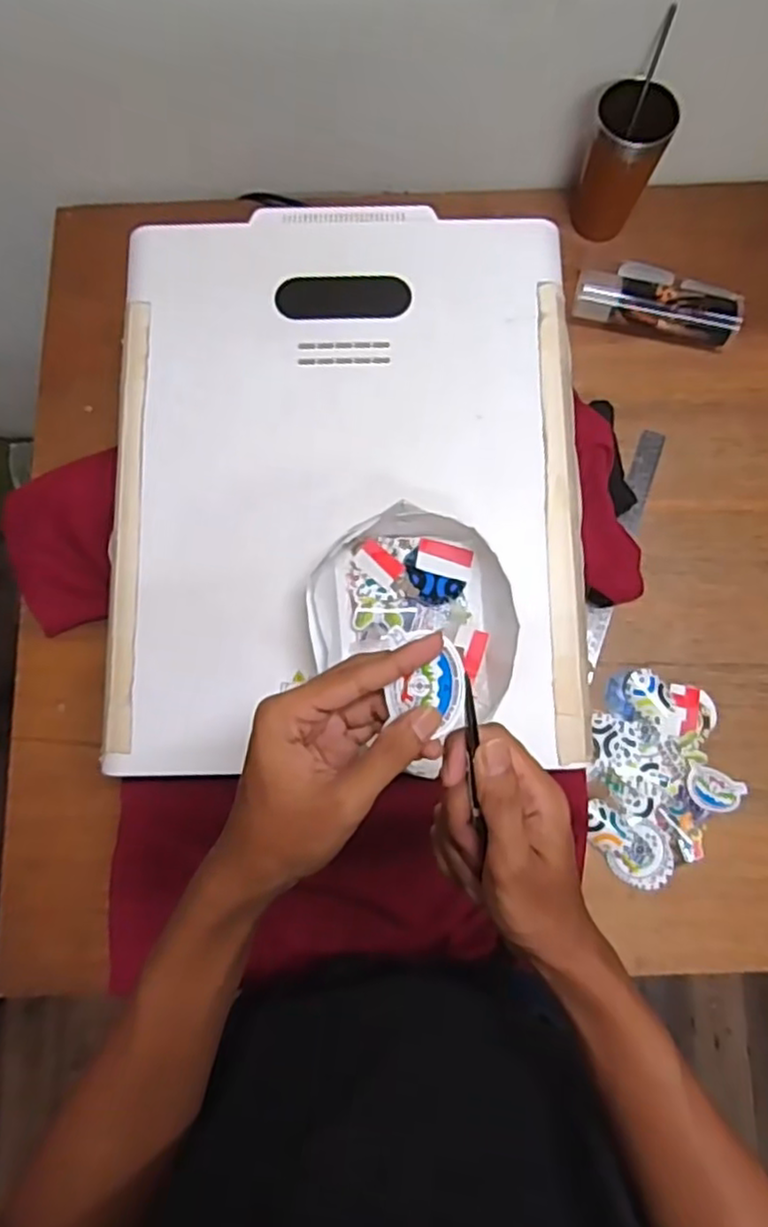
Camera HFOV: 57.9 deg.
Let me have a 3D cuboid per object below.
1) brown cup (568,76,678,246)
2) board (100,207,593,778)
[{"bbox_3d":[0.257,-0.494,0.770,0.080,0.142,0.071,21,80,3],"label":"brown cup"},{"bbox_3d":[-0.028,-0.123,0.598,0.401,0.024,0.491,-1,79,-1],"label":"board"}]

